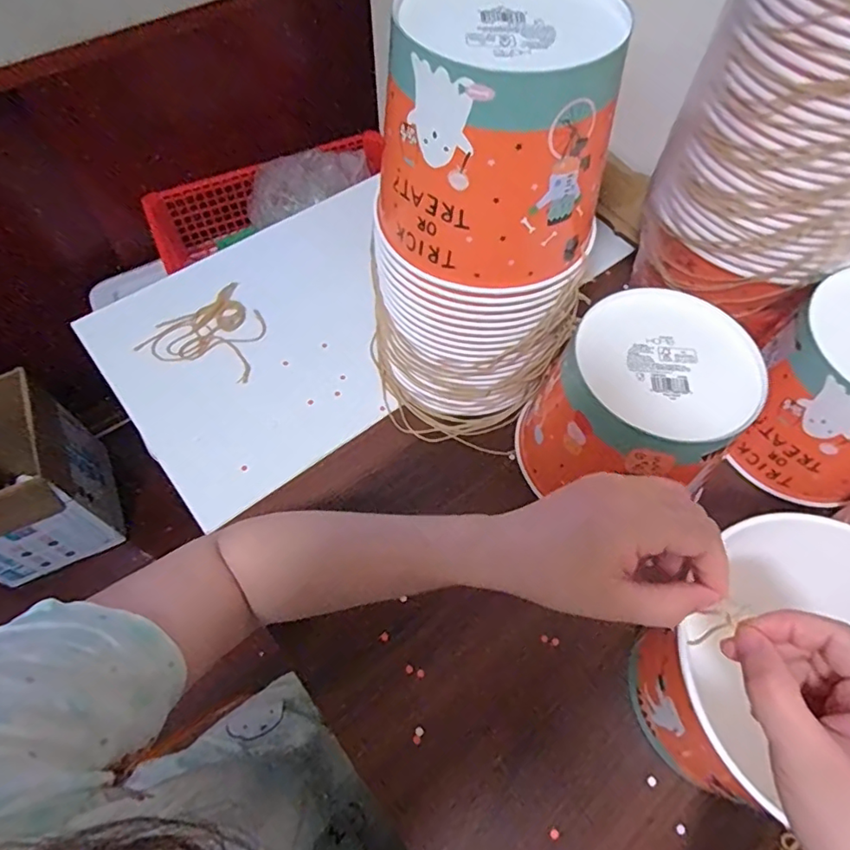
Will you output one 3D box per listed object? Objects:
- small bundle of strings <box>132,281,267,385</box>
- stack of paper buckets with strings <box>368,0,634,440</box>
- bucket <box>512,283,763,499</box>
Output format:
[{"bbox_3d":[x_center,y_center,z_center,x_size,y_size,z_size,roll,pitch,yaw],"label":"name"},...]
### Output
[{"bbox_3d":[-0.212,-0.100,0.560,0.114,0.008,0.104,14,60,6],"label":"small bundle of strings"},{"bbox_3d":[0.033,-0.130,0.411,0.135,0.297,0.135,-20,62,-13],"label":"stack of paper buckets with strings"},{"bbox_3d":[0.159,-0.007,0.439,0.147,0.131,0.135,0,60,0],"label":"bucket"}]

